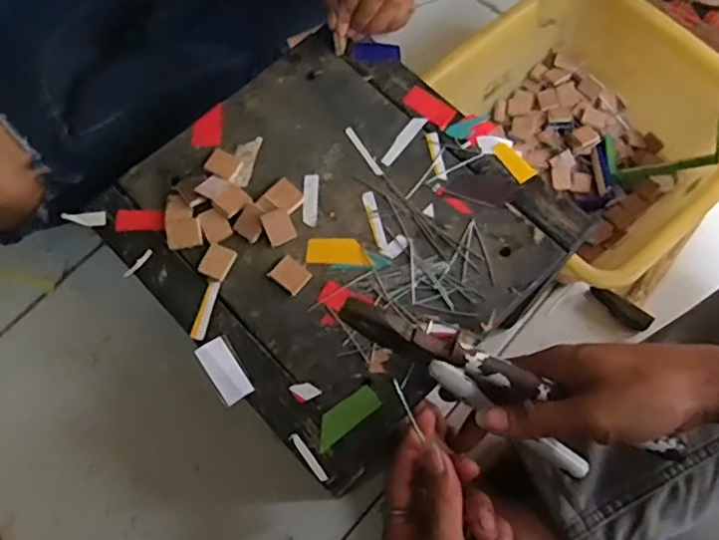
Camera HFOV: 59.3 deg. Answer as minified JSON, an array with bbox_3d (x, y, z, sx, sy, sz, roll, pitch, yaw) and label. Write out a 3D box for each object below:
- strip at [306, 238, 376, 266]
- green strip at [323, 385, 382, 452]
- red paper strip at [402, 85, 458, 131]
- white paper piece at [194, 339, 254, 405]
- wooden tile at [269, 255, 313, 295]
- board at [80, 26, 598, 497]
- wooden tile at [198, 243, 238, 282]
[{"bbox_3d":[-0.014,-0.014,0.464,0.048,0.004,0.022,3,65,3],"label":"strip"},{"bbox_3d":[-0.009,0.097,0.421,0.048,0.004,0.019,-35,73,-10],"label":"green strip"},{"bbox_3d":[0.057,-0.131,0.506,0.043,0.004,0.021,42,83,12],"label":"red paper strip"},{"bbox_3d":[-0.092,0.068,0.431,0.021,0.004,0.046,-34,73,-10],"label":"white paper piece"},{"bbox_3d":[-0.050,0.003,0.457,0.025,0.004,0.022,36,75,13],"label":"wooden tile"},{"bbox_3d":[-0.015,-0.035,0.473,0.269,0.018,0.289,-43,75,-13],"label":"board"},{"bbox_3d":[-0.103,-0.006,0.459,0.021,0.004,0.025,22,72,9],"label":"wooden tile"}]

